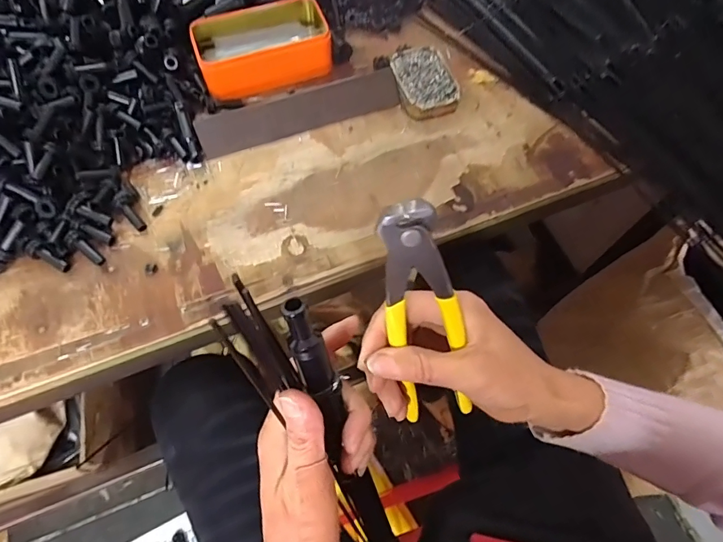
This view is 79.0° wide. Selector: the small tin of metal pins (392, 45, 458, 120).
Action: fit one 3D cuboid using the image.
[{"bbox_3d":[0.069,-0.209,0.489,0.062,0.021,0.088,-17,66,-10],"label":"small tin of metal pins"}]

